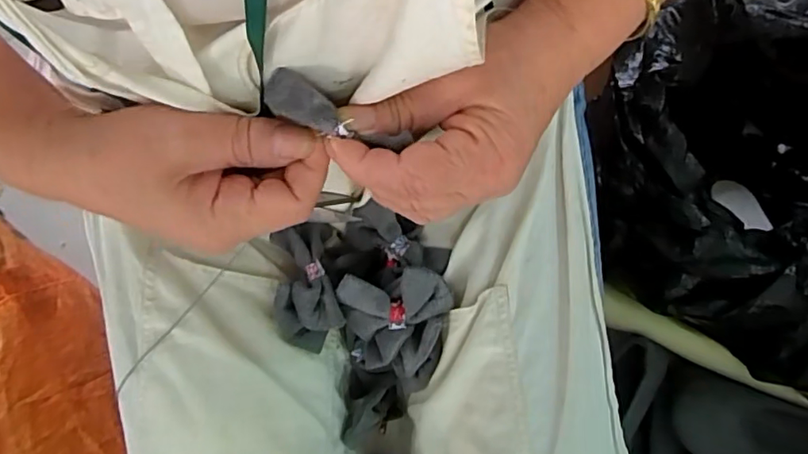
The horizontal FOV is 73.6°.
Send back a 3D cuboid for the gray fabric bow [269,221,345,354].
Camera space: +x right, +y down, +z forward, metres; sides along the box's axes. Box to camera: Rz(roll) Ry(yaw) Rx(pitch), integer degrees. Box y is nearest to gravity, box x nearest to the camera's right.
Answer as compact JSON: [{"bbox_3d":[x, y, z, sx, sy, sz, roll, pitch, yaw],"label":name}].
[{"bbox_3d":[-0.064,0.038,0.347,0.041,0.024,0.078,-11,78,-1],"label":"gray fabric bow"}]

